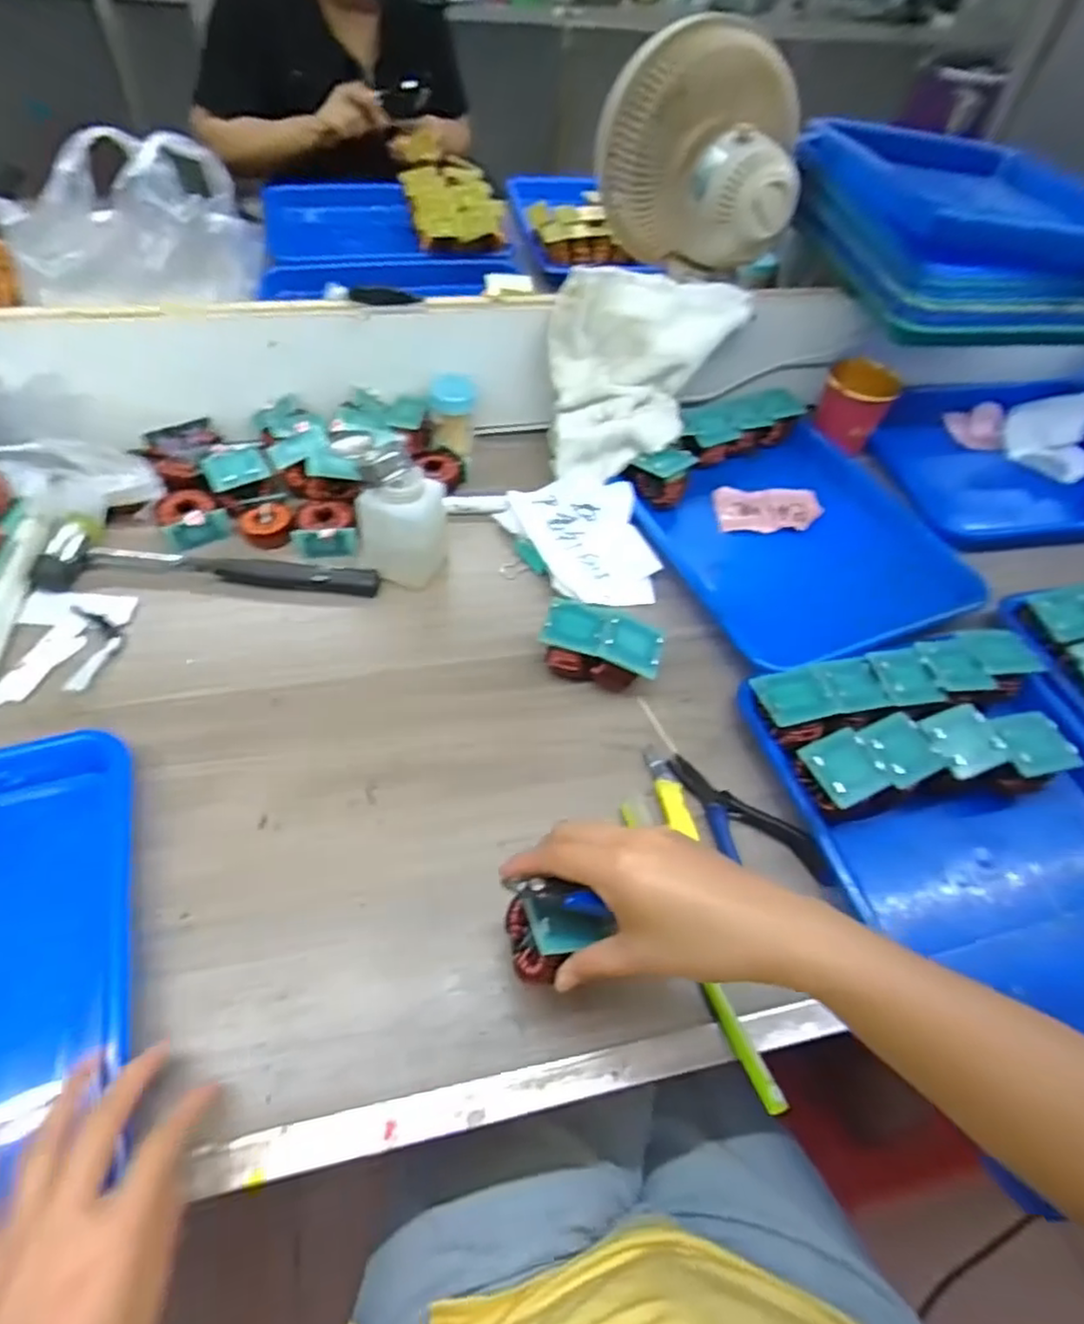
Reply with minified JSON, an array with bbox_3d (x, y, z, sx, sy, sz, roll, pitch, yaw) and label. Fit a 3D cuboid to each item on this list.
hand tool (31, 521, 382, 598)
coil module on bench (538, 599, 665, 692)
[{"bbox_3d":[-0.268,-0.074,0.547,0.262,0.021,0.056,5,53,-1],"label":"hand tool"},{"bbox_3d":[0.044,-0.010,0.507,0.086,0.050,0.040,17,54,7],"label":"coil module on bench"}]

